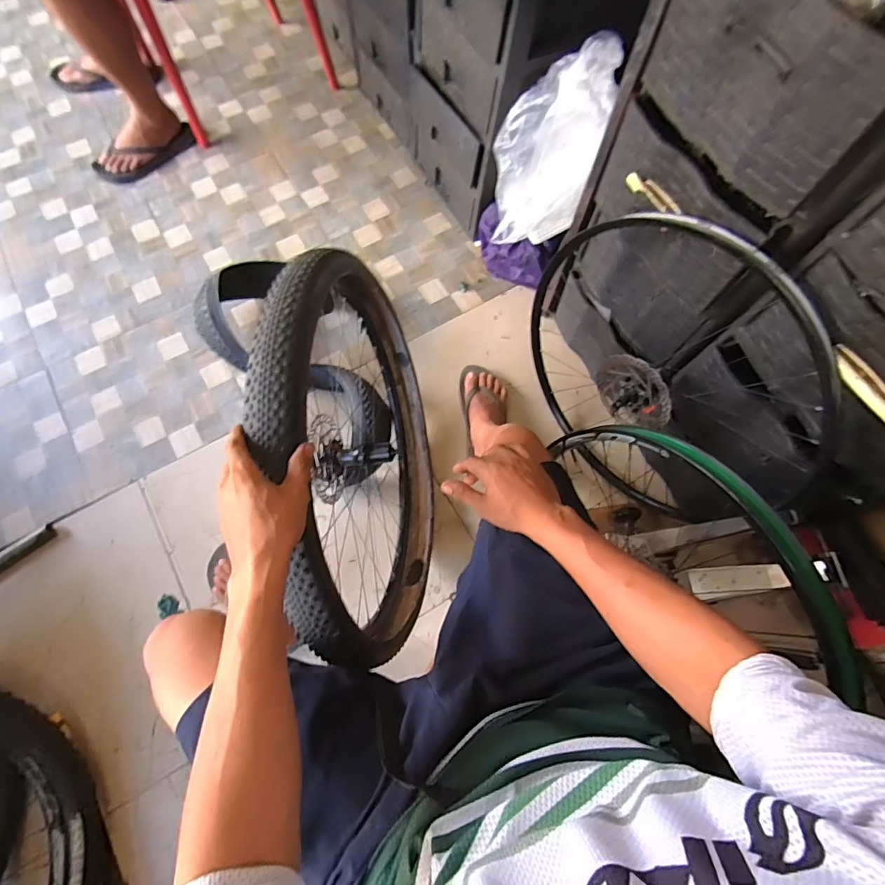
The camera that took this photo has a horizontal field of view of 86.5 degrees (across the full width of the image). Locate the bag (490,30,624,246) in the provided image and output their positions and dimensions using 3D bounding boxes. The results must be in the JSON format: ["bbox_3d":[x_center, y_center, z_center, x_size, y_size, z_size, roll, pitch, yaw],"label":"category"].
[{"bbox_3d":[0.205,-0.588,0.940,0.191,0.337,0.170,12,71,3],"label":"bag"}]

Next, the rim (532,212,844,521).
[{"bbox_3d":[0.391,-0.098,0.861,0.120,0.569,0.533,-32,74,-11],"label":"rim"}]

